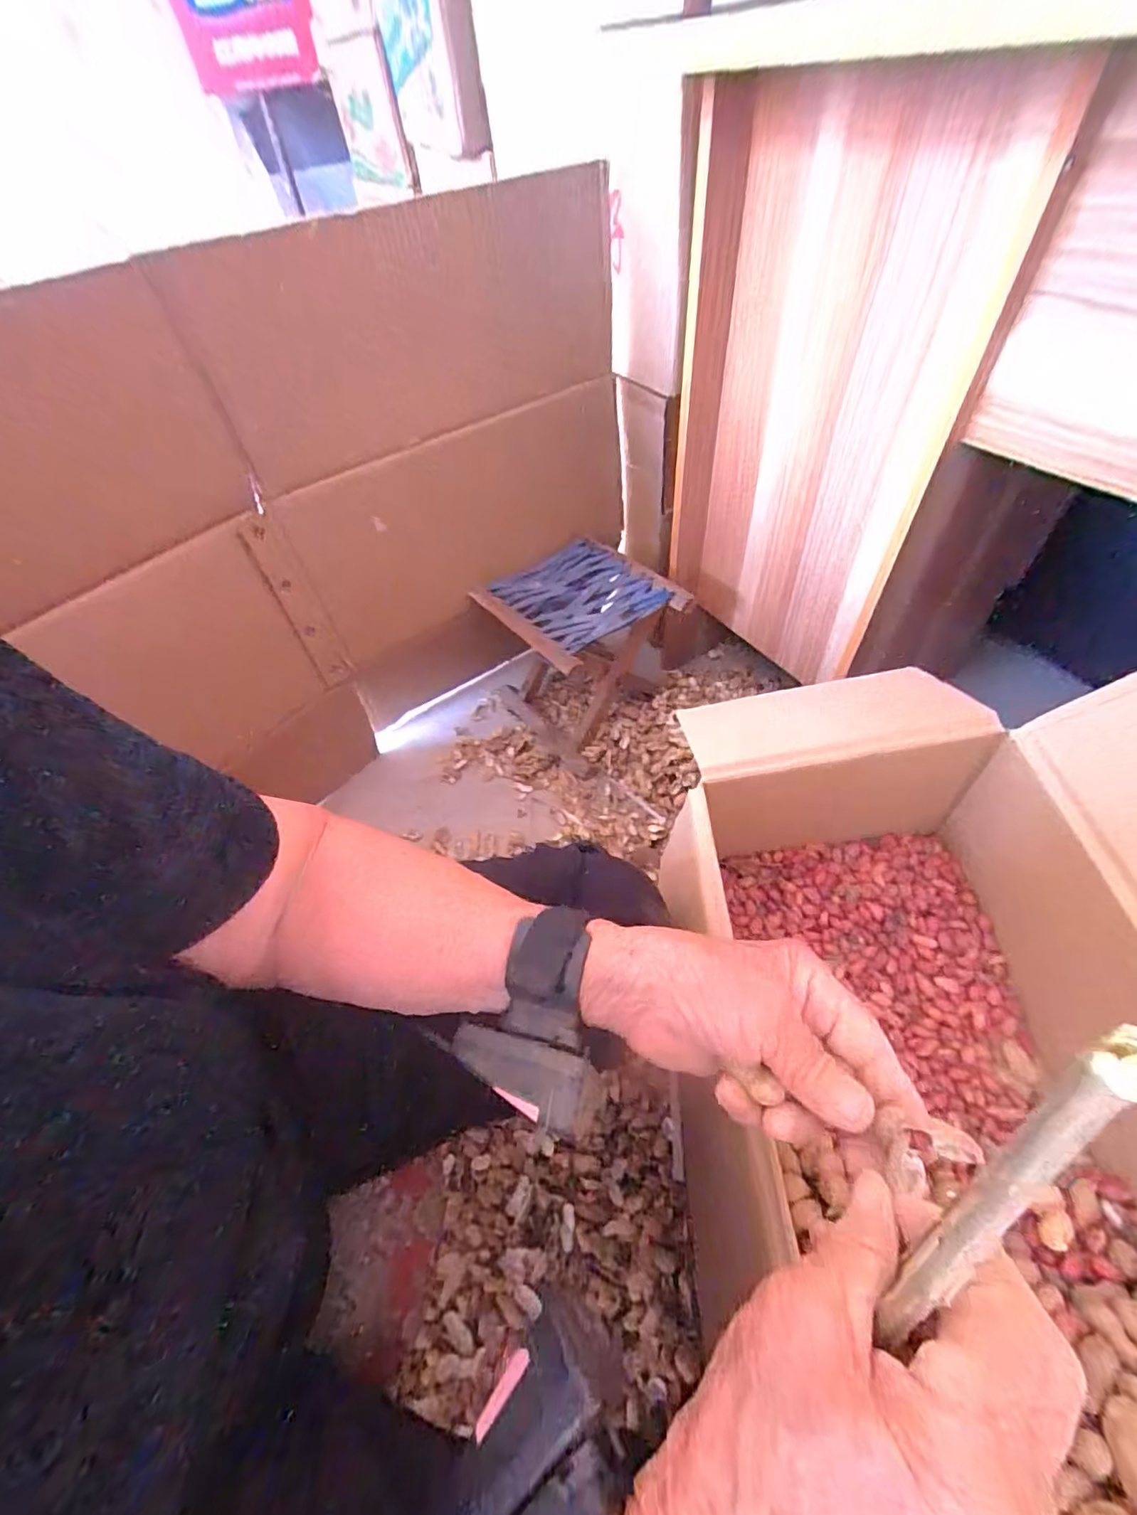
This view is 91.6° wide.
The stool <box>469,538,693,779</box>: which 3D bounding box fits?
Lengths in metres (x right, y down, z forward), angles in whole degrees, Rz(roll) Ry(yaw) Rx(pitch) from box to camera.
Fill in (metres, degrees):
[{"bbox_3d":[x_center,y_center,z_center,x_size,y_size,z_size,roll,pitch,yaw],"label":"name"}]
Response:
[{"bbox_3d":[0.022,-0.174,0.915,0.227,0.253,0.254,-32,56,-18],"label":"stool"}]

